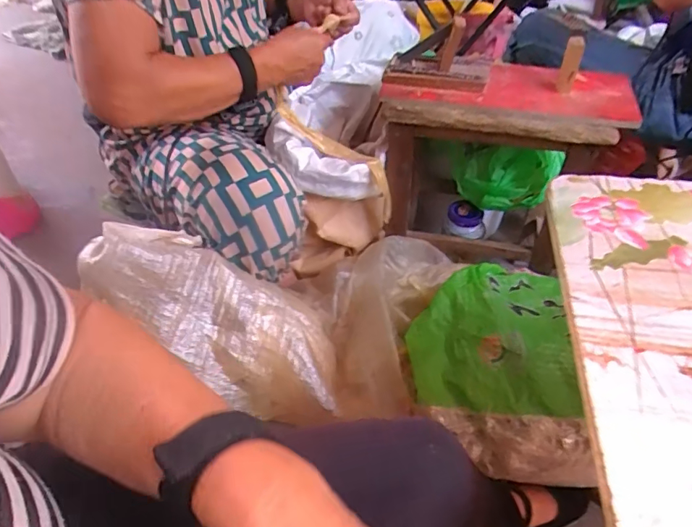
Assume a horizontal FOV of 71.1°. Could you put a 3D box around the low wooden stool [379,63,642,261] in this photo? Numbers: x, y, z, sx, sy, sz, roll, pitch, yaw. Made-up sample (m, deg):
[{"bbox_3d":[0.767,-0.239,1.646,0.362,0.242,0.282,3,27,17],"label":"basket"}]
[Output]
[{"bbox_3d":[0.241,-0.168,0.832,0.362,0.288,0.197,3,45,3],"label":"low wooden stool"}]

